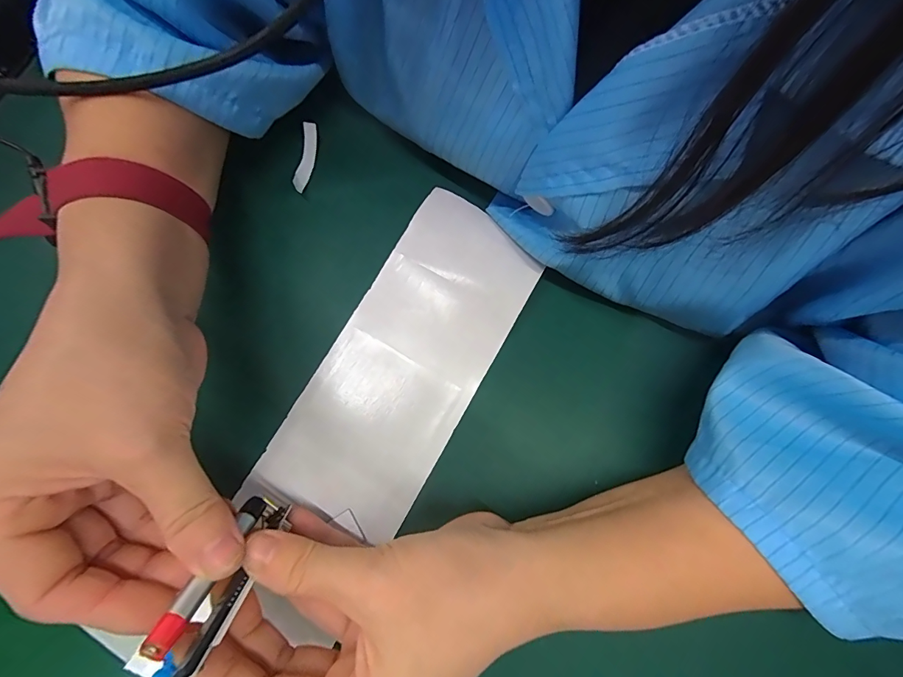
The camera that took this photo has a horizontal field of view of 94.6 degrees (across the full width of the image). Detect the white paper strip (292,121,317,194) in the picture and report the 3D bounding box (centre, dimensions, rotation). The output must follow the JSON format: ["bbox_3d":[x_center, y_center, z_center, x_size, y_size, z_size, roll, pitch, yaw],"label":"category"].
[{"bbox_3d":[-0.088,-0.109,0.251,0.009,0.006,0.040,13,94,4],"label":"white paper strip"}]

